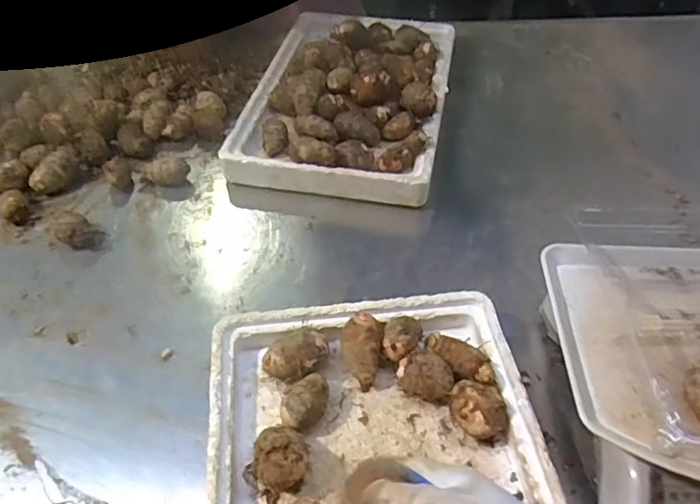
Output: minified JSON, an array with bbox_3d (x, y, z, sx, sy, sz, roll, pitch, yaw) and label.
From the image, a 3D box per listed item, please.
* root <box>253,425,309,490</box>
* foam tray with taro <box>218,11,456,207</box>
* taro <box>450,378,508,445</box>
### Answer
[{"bbox_3d":[-0.059,0.182,0.483,0.045,0.050,0.051,-4,47,-2],"label":"root"},{"bbox_3d":[0.003,-0.283,0.911,0.300,0.102,0.484,8,47,7],"label":"foam tray with taro"},{"bbox_3d":[0.119,0.149,0.518,0.044,0.044,0.052,-13,48,-10],"label":"taro"}]

